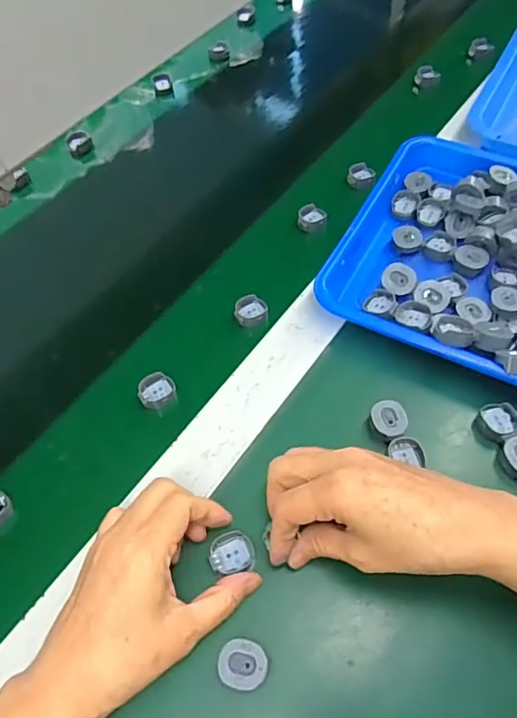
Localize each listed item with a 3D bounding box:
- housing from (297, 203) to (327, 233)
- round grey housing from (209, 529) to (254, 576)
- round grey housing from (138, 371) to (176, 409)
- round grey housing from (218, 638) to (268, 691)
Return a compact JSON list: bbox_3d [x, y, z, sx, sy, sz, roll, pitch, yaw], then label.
[{"bbox_3d":[0.054,-0.140,0.532,0.028,0.010,0.027,-2,57,2],"label":"housing"},{"bbox_3d":[-0.017,0.127,0.348,0.028,0.005,0.025,-17,61,-7],"label":"round grey housing"},{"bbox_3d":[-0.082,0.028,0.438,0.029,0.020,0.027,-2,57,2],"label":"round grey housing"},{"bbox_3d":[-0.009,0.179,0.313,0.028,0.013,0.026,-2,57,2],"label":"round grey housing"}]

